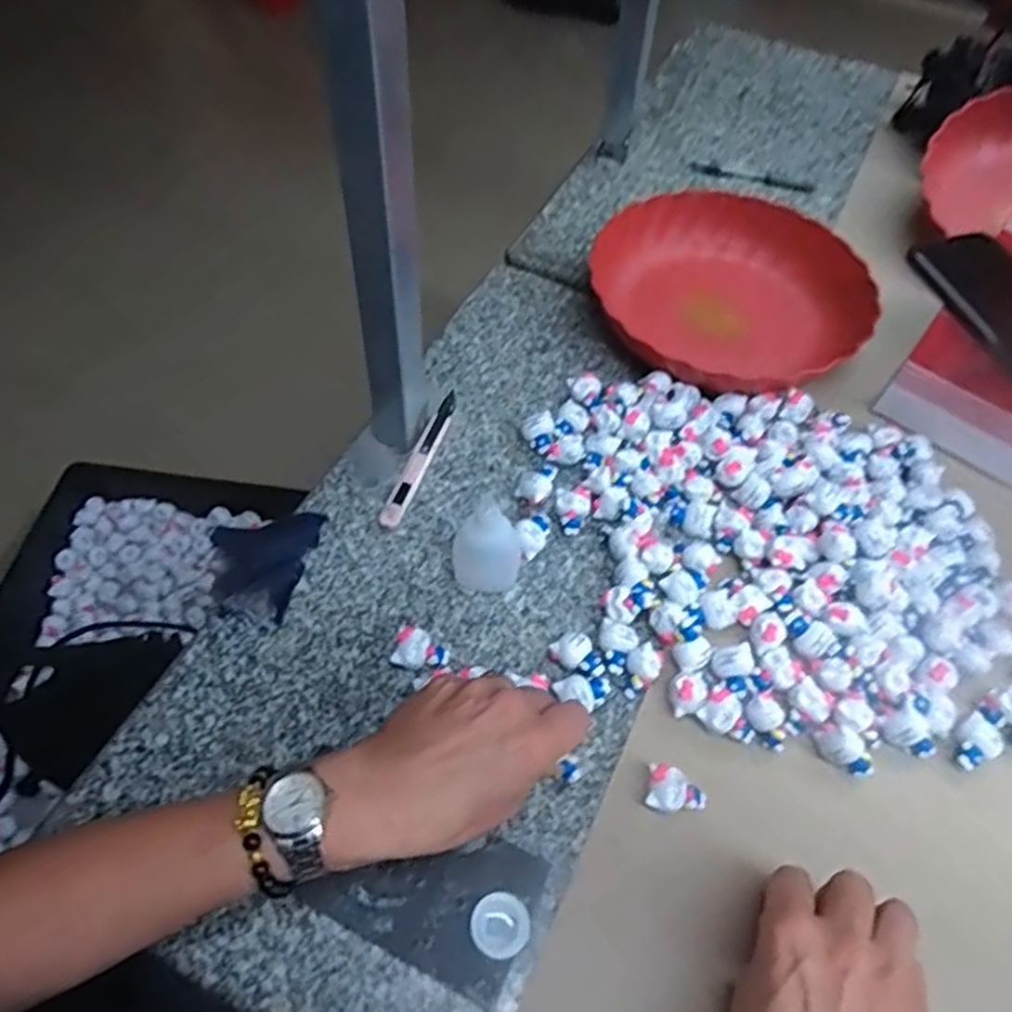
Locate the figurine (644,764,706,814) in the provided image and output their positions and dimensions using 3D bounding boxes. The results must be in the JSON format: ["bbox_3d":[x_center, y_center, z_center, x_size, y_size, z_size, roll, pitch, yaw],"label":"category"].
[{"bbox_3d":[0.100,0.170,0.435,0.034,0.018,0.026,13,56,6],"label":"figurine"}]

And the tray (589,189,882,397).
[{"bbox_3d":[0.198,-0.191,0.663,0.239,0.046,0.228,9,56,3],"label":"tray"}]

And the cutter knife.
[{"bbox_3d":[-0.064,-0.040,0.571,0.015,0.008,0.137,17,57,9],"label":"cutter knife"}]

